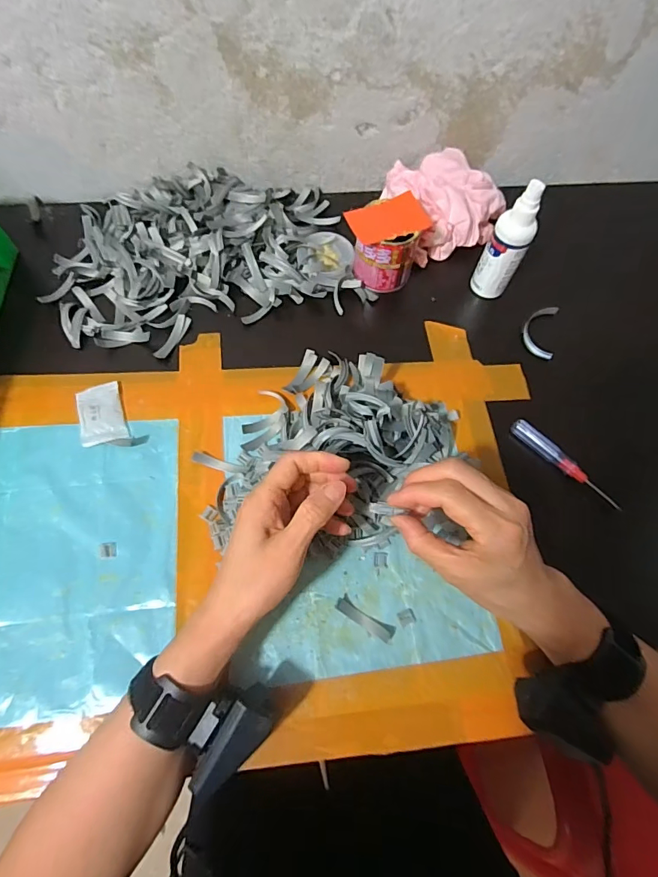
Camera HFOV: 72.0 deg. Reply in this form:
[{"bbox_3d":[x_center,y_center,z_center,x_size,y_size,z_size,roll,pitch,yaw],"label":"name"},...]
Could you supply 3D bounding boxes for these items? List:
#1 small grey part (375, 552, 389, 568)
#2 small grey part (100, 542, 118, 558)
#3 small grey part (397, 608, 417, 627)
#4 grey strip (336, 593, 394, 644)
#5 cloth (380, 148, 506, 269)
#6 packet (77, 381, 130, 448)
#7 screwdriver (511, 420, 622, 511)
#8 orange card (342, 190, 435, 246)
[{"bbox_3d":[0.046,0.104,0.392,0.012,0.004,0.013,4,66,-1],"label":"small grey part"},{"bbox_3d":[-0.188,0.094,0.385,0.014,0.004,0.013,-5,66,-4],"label":"small grey part"},{"bbox_3d":[0.065,0.148,0.375,0.014,0.004,0.011,-21,68,-11],"label":"small grey part"},{"bbox_3d":[0.030,0.147,0.370,0.052,0.009,0.014,31,68,11],"label":"grey strip"},{"bbox_3d":[0.137,-0.279,0.531,0.130,0.054,0.122,-24,69,-12],"label":"cloth"},{"bbox_3d":[-0.217,-0.025,0.433,0.040,0.009,0.067,-17,68,-10],"label":"packet"},{"bbox_3d":[0.225,0.024,0.437,0.115,0.016,0.018,41,71,15],"label":"screwdriver"},{"bbox_3d":[0.062,-0.222,0.458,0.077,0.010,0.048,-27,75,-11],"label":"orange card"}]

